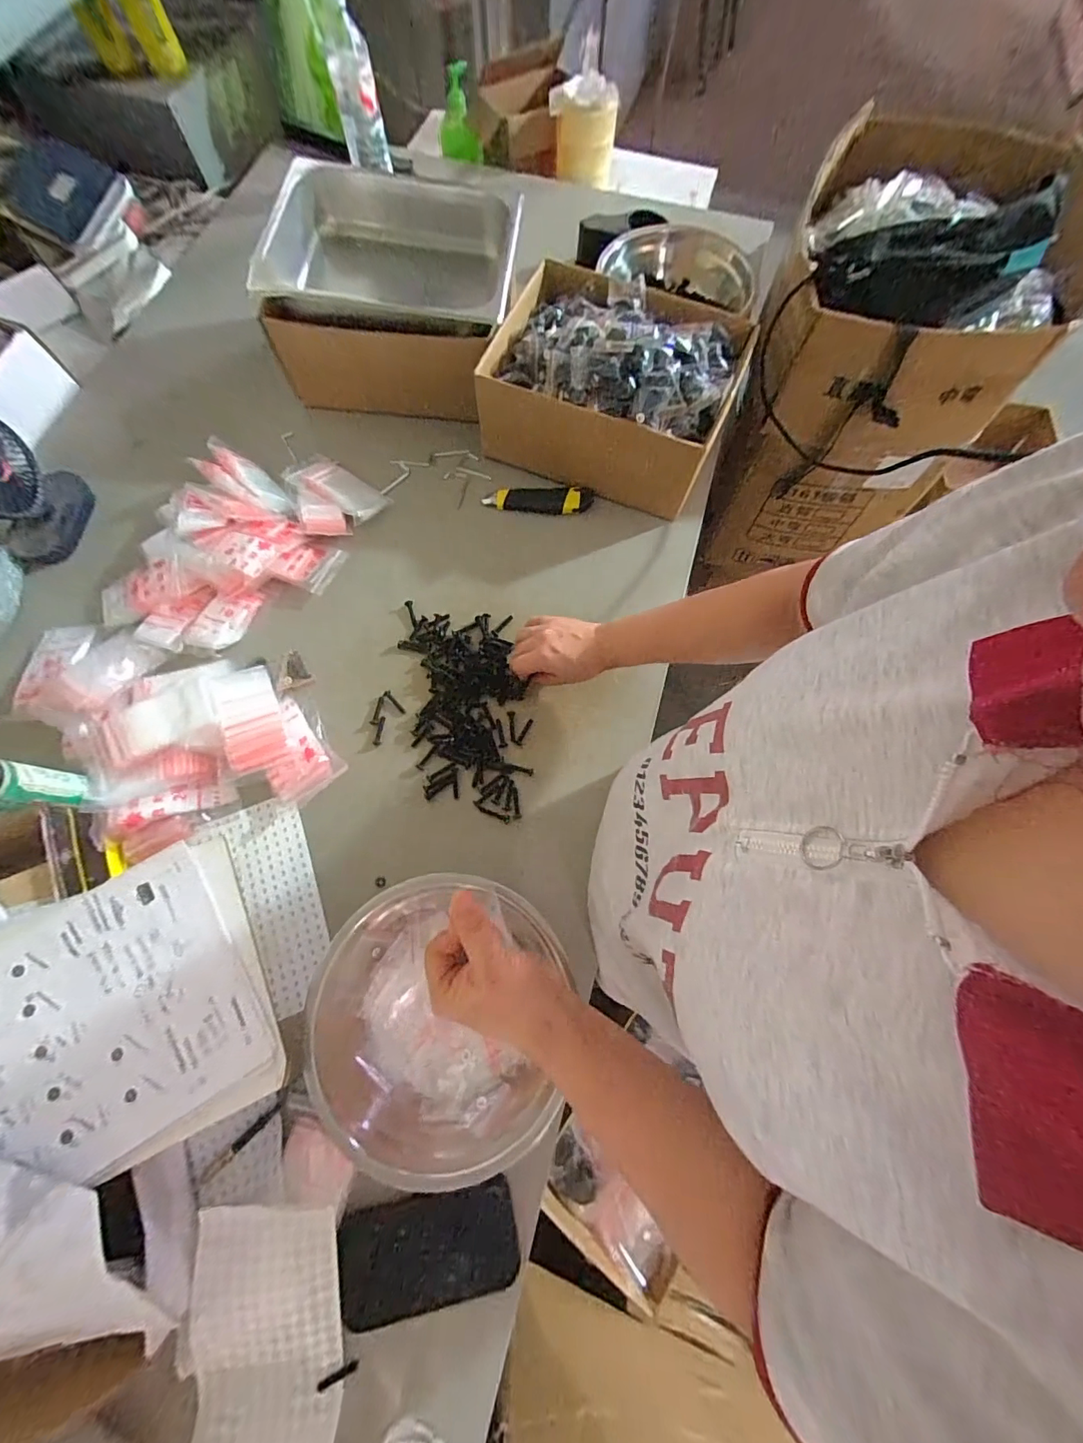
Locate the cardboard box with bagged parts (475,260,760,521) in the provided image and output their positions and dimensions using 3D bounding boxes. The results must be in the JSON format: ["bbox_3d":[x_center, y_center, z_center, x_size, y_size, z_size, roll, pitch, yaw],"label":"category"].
[{"bbox_3d":[0.100,-0.469,0.659,0.311,0.164,0.257,21,74,6],"label":"cardboard box with bagged parts"}]

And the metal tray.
[{"bbox_3d":[-0.218,-0.700,0.719,0.369,0.168,0.090,-5,73,-2],"label":"metal tray"}]

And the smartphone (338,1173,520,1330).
[{"bbox_3d":[-0.106,0.499,0.449,0.158,0.011,0.081,-5,63,-9],"label":"smartphone"}]

